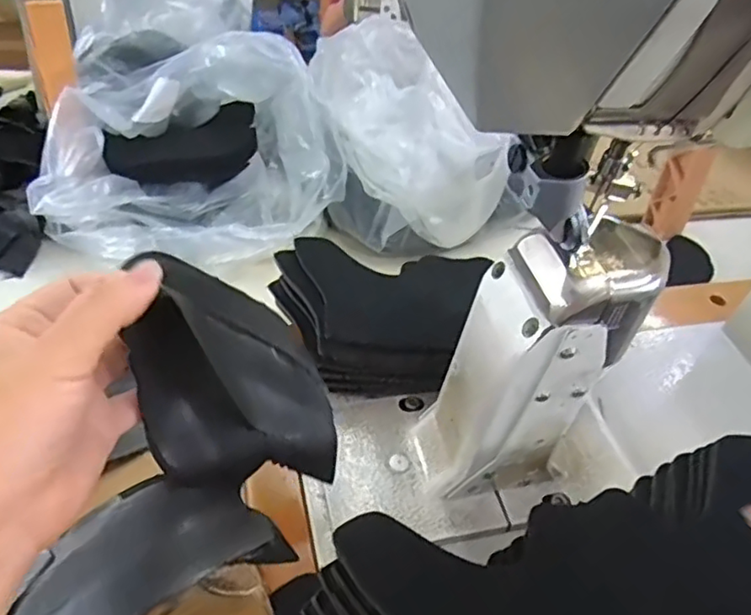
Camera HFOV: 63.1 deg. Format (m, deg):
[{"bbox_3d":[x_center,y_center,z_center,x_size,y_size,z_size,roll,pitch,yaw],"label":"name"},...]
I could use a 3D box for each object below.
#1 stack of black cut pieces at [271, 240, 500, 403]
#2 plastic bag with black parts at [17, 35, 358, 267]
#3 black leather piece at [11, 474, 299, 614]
[{"bbox_3d":[0.009,0.014,0.428,0.158,0.066,0.119,1,37,-6],"label":"stack of black cut pieces"},{"bbox_3d":[-0.151,-0.138,0.542,0.192,0.144,0.240,27,42,26],"label":"plastic bag with black parts"},{"bbox_3d":[-0.115,0.126,0.303,0.128,0.053,0.063,-17,42,-26],"label":"black leather piece"}]

